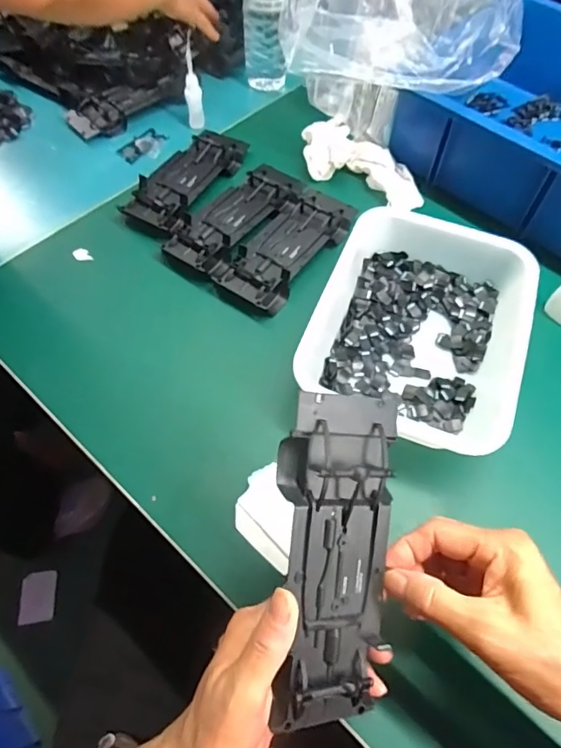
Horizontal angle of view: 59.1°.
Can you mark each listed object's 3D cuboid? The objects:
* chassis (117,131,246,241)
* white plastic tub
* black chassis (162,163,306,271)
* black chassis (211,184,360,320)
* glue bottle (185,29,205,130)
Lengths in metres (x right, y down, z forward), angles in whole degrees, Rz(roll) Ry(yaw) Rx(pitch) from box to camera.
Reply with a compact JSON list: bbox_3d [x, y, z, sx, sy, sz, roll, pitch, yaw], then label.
[{"bbox_3d":[-0.116,-0.237,0.616,0.080,0.034,0.193,21,61,9],"label":"chassis"},{"bbox_3d":[0.136,-0.050,0.489,0.186,0.058,0.243,20,61,9],"label":"white plastic tub"},{"bbox_3d":[-0.048,-0.191,0.584,0.069,0.024,0.191,32,63,15],"label":"black chassis"},{"bbox_3d":[0.010,-0.151,0.565,0.082,0.023,0.192,33,63,16],"label":"black chassis"},{"bbox_3d":[-0.120,-0.390,0.668,0.022,0.112,0.027,-6,60,-7],"label":"glue bottle"}]

